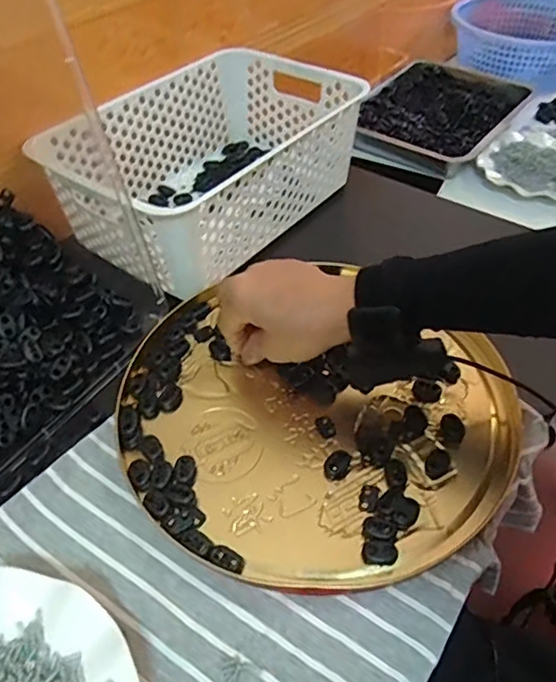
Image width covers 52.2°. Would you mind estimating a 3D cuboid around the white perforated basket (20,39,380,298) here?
[{"bbox_3d":[-0.070,-0.188,0.586,0.204,0.125,0.306,30,54,26],"label":"white perforated basket"}]

